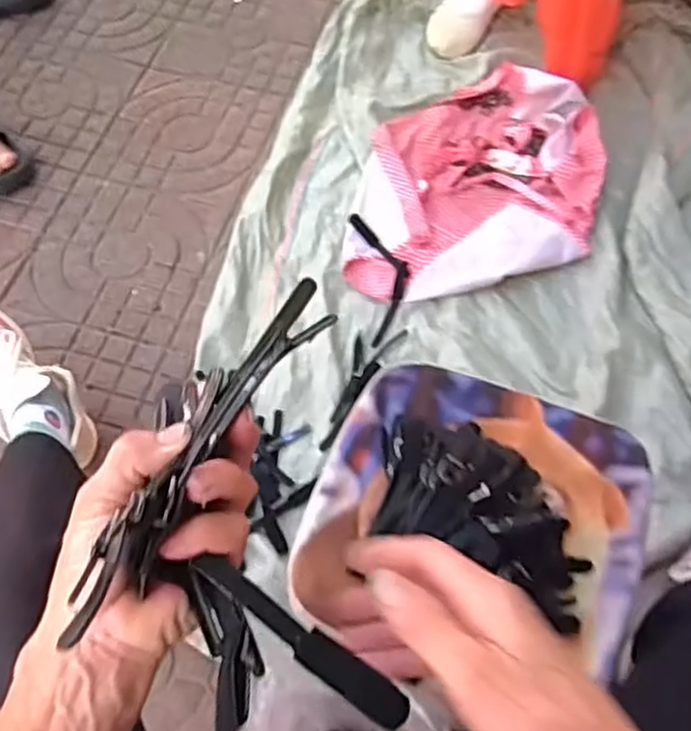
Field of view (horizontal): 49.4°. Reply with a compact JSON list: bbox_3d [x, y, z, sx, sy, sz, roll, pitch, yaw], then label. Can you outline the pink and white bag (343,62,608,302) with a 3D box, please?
[{"bbox_3d":[0.199,-0.289,1.110,0.342,0.064,0.462,10,61,5],"label":"pink and white bag"}]

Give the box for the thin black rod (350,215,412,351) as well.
[{"bbox_3d":[0.055,-0.126,1.035,0.065,0.011,0.212,-7,61,-4],"label":"thin black rod"}]

